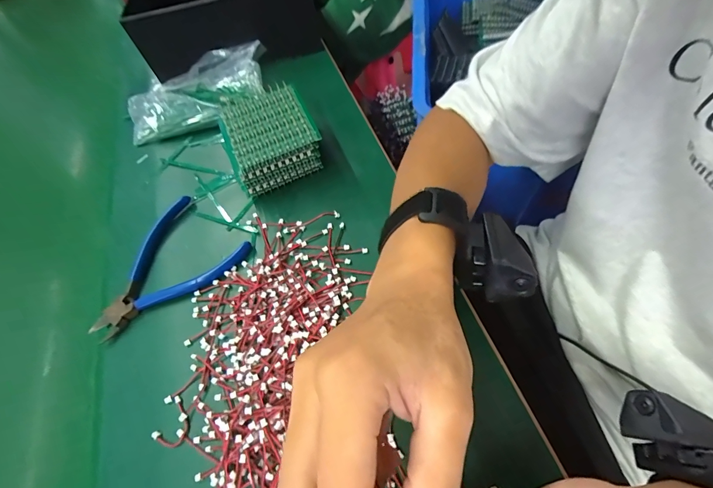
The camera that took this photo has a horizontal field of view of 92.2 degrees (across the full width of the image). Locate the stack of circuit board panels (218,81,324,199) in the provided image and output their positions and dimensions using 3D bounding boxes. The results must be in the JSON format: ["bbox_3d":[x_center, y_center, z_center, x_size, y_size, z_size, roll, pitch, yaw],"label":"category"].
[{"bbox_3d":[-0.087,-0.106,0.356,0.087,0.055,0.091,-25,60,-4],"label":"stack of circuit board panels"}]

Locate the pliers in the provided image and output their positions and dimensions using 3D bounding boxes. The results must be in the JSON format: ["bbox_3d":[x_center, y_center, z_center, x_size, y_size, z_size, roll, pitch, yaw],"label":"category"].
[{"bbox_3d":[-0.180,0.024,0.315,0.105,0.012,0.137,30,70,24],"label":"pliers"}]

